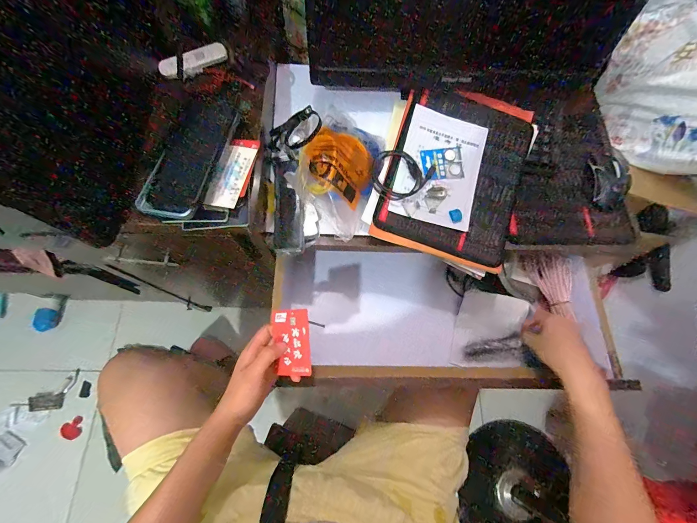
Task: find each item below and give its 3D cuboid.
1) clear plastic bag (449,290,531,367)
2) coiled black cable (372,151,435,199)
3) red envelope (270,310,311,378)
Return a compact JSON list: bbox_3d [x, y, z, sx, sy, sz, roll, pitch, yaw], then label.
[{"bbox_3d":[0.250,0.125,0.552,0.109,0.015,0.135,11,80,24],"label":"clear plastic bag"},{"bbox_3d":[0.080,-0.130,0.468,0.089,0.013,0.075,20,71,4],"label":"coiled black cable"},{"bbox_3d":[-0.075,0.107,0.410,0.050,0.005,0.086,-6,82,11],"label":"red envelope"}]

